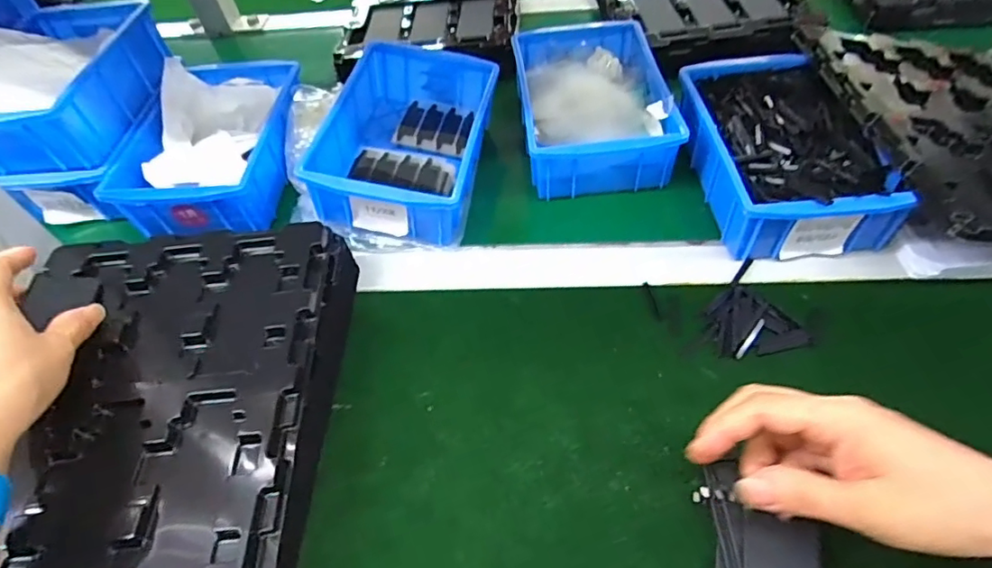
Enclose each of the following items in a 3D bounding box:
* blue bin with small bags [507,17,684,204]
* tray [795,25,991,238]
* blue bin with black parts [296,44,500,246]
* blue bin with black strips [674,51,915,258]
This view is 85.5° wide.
[{"bbox_3d":[0.088,-0.184,0.523,0.131,0.052,0.204,-5,56,0],"label":"blue bin with small bags"},{"bbox_3d":[0.397,-0.134,0.451,0.217,0.019,0.275,4,51,-5],"label":"tray"},{"bbox_3d":[-0.078,-0.134,0.495,0.130,0.076,0.196,6,54,10],"label":"blue bin with black parts"},{"bbox_3d":[0.241,-0.116,0.461,0.127,0.062,0.208,-5,53,2],"label":"blue bin with black strips"}]

